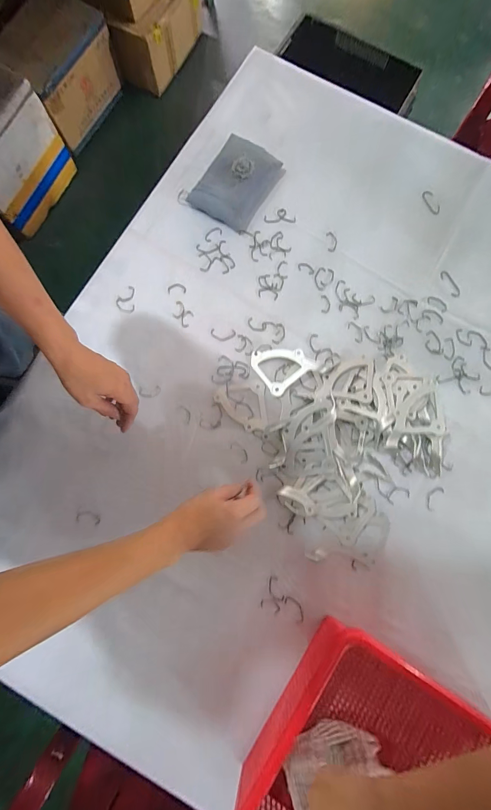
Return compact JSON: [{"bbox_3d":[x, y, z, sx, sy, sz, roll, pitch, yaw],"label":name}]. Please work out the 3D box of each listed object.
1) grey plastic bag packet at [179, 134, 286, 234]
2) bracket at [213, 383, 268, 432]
[{"bbox_3d":[-0.017,-0.420,0.585,0.129,0.037,0.165,31,81,4],"label":"grey plastic bag packet"},{"bbox_3d":[-0.008,0.005,0.536,0.086,0.006,0.081,-5,80,-2],"label":"bracket"}]

